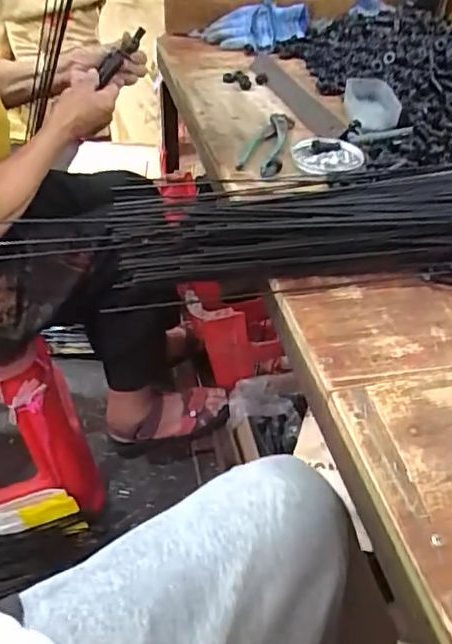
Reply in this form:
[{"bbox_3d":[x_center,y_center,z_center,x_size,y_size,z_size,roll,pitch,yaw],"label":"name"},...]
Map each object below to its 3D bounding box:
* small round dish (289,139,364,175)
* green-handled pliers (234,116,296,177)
[{"bbox_3d":[0.133,-0.213,0.757,0.093,0.021,0.089,1,43,-1],"label":"small round dish"},{"bbox_3d":[0.055,-0.240,0.777,0.057,0.023,0.158,10,43,8],"label":"green-handled pliers"}]

